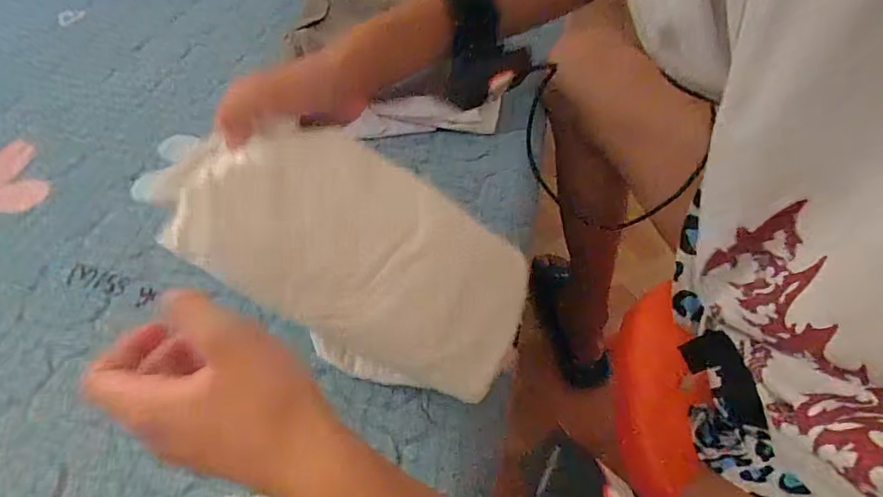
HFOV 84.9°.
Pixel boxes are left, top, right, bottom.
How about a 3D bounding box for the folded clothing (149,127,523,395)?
[{"bbox_3d":[-0.053,0.003,0.346,0.245,0.023,0.142,36,73,-8],"label":"folded clothing"}]

